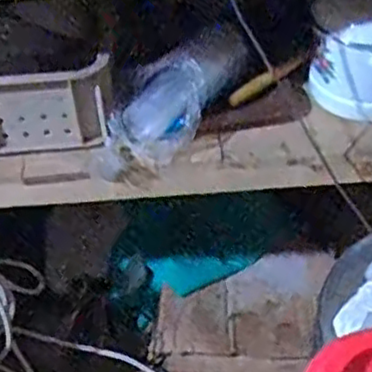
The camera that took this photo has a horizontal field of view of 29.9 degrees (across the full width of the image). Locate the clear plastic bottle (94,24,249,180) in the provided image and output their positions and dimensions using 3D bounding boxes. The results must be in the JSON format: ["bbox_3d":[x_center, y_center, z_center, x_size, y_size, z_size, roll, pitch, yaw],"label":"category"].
[{"bbox_3d":[-0.017,-0.126,1.092,0.111,0.092,0.290,35,76,32],"label":"clear plastic bottle"}]

